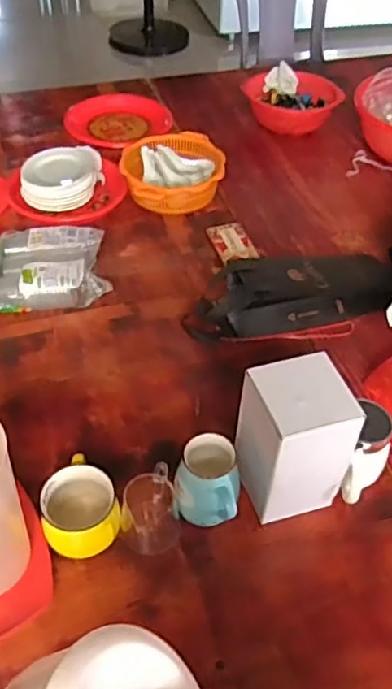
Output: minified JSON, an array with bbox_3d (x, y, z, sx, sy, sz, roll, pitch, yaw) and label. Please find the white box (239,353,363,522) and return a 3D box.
[{"bbox_3d":[0.122,0.123,0.777,0.111,0.197,0.109,-16,50,-17],"label":"white box"}]

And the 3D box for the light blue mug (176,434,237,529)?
[{"bbox_3d":[0.015,0.179,0.774,0.074,0.115,0.079,1,47,-1],"label":"light blue mug"}]

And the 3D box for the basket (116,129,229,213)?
[{"bbox_3d":[-0.050,-0.374,1.334,0.215,0.095,0.211,1,46,-1],"label":"basket"}]

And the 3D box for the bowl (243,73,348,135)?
[{"bbox_3d":[0.242,-0.598,1.545,0.180,0.083,0.193,-23,51,-22],"label":"bowl"}]

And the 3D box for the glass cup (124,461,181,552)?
[{"bbox_3d":[-0.058,0.203,0.784,0.072,0.069,0.098,-5,46,-6],"label":"glass cup"}]

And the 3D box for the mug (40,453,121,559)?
[{"bbox_3d":[-0.147,0.203,0.779,0.094,0.079,0.114,-14,48,-14],"label":"mug"}]

